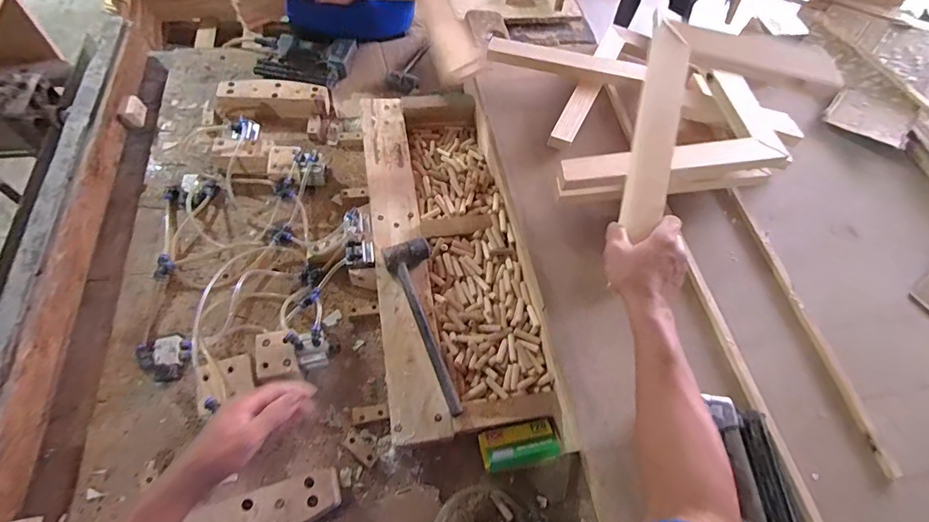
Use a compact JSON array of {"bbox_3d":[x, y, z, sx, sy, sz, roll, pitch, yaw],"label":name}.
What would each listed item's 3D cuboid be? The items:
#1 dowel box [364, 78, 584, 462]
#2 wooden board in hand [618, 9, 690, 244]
[{"bbox_3d":[-0.058,-0.050,0.887,0.319,0.088,0.799,-6,62,-12],"label":"dowel box"},{"bbox_3d":[0.278,-0.196,0.617,0.056,0.030,0.336,11,78,16],"label":"wooden board in hand"}]

